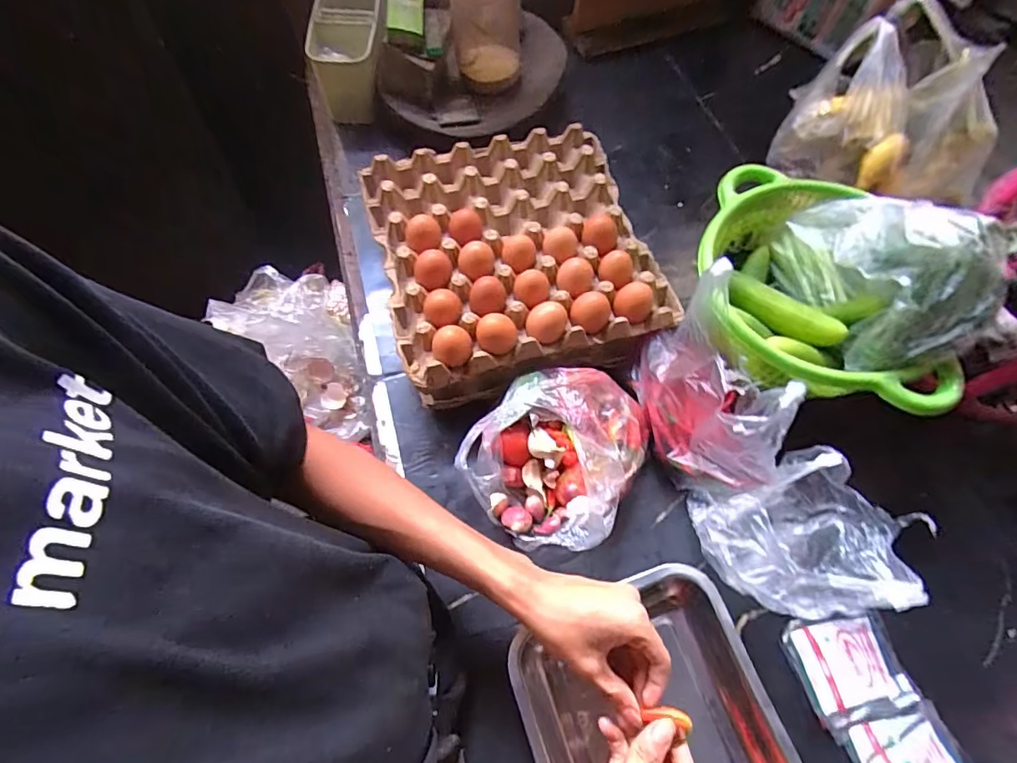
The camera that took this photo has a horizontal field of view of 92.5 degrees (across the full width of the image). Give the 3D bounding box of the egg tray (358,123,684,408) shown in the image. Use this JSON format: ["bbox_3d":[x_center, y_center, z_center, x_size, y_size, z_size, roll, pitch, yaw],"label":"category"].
[{"bbox_3d":[0.006,-0.151,0.592,0.303,0.105,0.325,-15,66,-6],"label":"egg tray"}]

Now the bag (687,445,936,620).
[{"bbox_3d":[0.260,0.138,0.437,0.145,0.139,0.125,-15,66,-7],"label":"bag"}]

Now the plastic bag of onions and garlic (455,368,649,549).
[{"bbox_3d":[0.052,0.068,0.492,0.152,0.105,0.180,35,70,15],"label":"plastic bag of onions and garlic"}]

